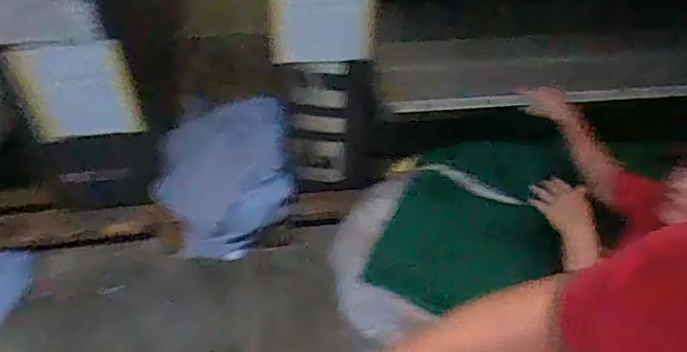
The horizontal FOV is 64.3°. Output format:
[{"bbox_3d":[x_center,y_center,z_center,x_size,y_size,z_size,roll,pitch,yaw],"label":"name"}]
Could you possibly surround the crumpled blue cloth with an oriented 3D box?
[{"bbox_3d":[-0.351,0.029,1.690,0.428,0.388,0.260,-26,51,-25],"label":"crumpled blue cloth"}]

